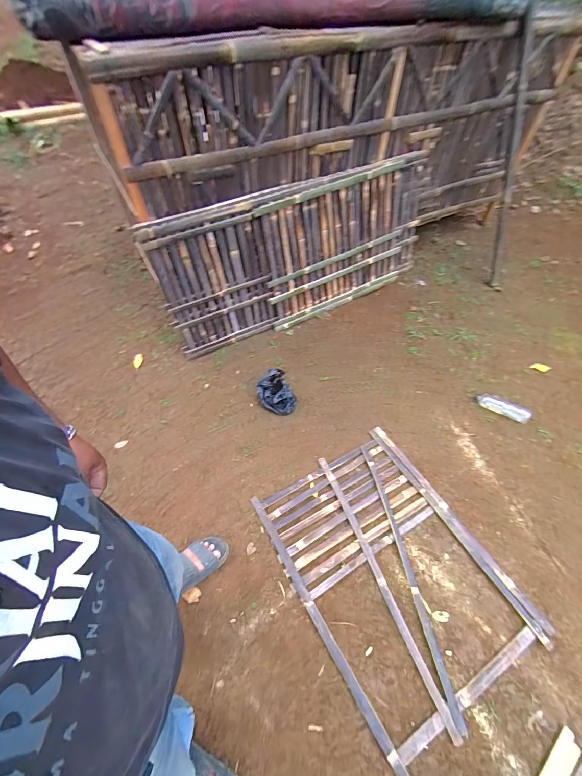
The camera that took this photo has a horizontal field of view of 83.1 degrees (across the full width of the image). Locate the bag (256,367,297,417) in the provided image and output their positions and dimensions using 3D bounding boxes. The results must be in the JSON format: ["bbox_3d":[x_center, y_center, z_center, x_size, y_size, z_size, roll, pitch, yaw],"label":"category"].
[{"bbox_3d":[-0.070,0.031,1.530,0.144,0.141,0.184,-33,63,-22],"label":"bag"}]

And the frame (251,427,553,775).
[{"bbox_3d":[0.348,0.628,1.178,0.655,0.041,0.842,-26,61,-19],"label":"frame"}]

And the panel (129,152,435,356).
[{"bbox_3d":[0.088,-0.725,1.754,1.564,0.667,0.158,-23,43,-13],"label":"panel"}]

